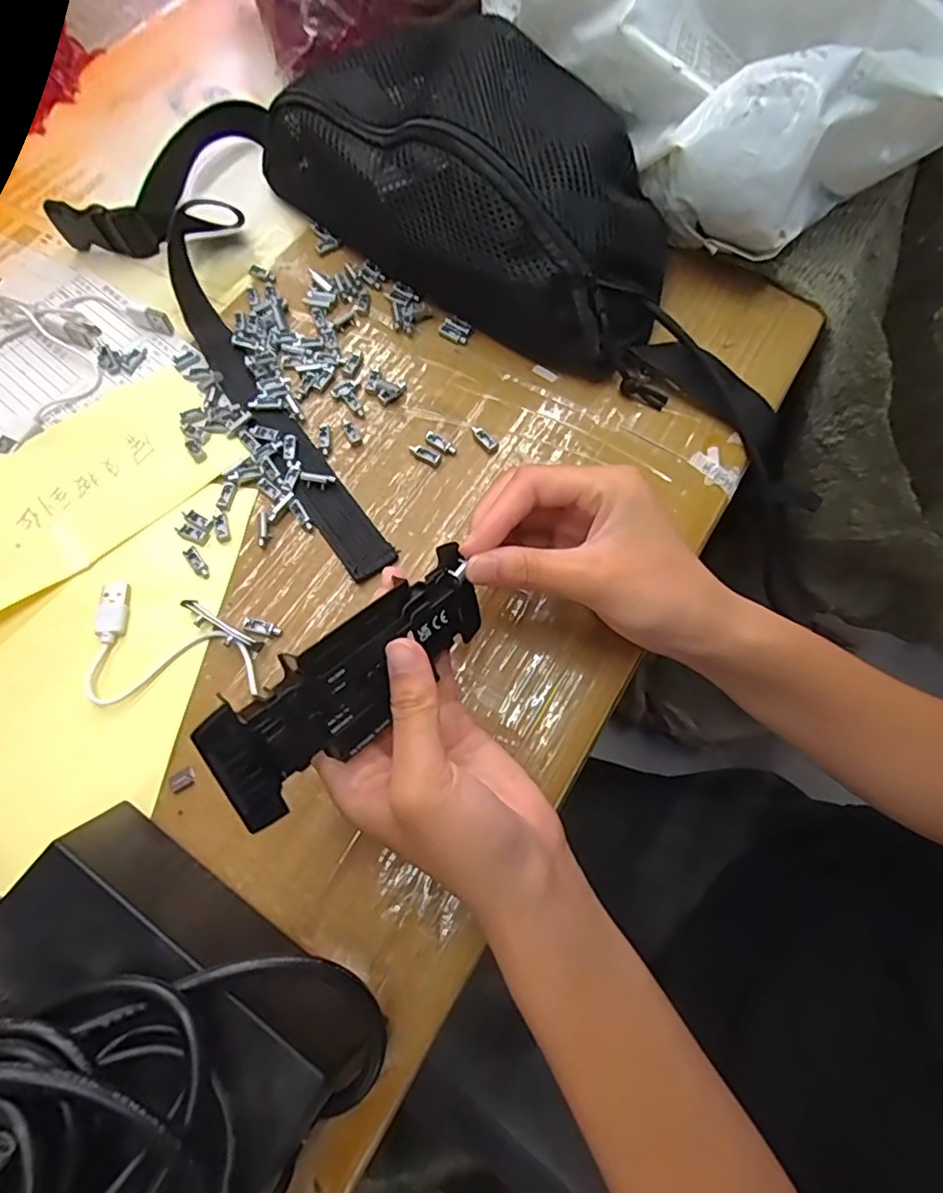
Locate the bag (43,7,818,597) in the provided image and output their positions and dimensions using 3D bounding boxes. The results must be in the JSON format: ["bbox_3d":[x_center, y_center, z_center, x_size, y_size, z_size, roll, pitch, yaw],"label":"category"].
[{"bbox_3d":[-0.025,-0.194,0.323,0.270,0.089,0.414,-35,71,-12],"label":"bag"}]

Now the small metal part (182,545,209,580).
[{"bbox_3d":[-0.140,-0.017,0.298,0.007,0.004,0.020,-37,72,-13],"label":"small metal part"}]

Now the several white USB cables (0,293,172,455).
[{"bbox_3d":[-0.263,-0.155,0.350,0.111,0.014,0.119,37,73,15],"label":"several white USB cables"}]

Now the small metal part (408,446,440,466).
[{"bbox_3d":[-0.026,-0.078,0.321,0.018,0.005,0.006,32,72,13],"label":"small metal part"}]

